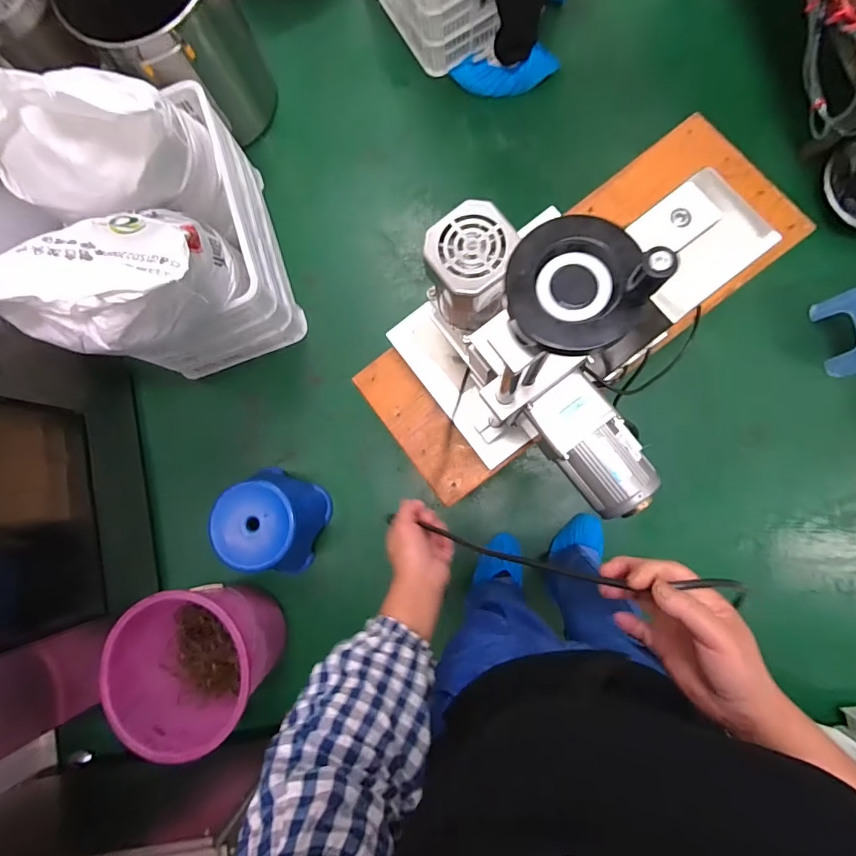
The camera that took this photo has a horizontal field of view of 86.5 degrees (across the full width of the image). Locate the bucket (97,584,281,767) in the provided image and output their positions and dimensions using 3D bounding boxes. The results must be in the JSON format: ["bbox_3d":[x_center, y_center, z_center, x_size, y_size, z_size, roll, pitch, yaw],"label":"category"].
[{"bbox_3d":[-0.553,0.561,1.125,0.374,0.281,0.343,-1,82,6],"label":"bucket"}]

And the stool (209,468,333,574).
[{"bbox_3d":[-0.414,0.238,1.197,0.223,0.213,0.224,24,86,9],"label":"stool"}]

